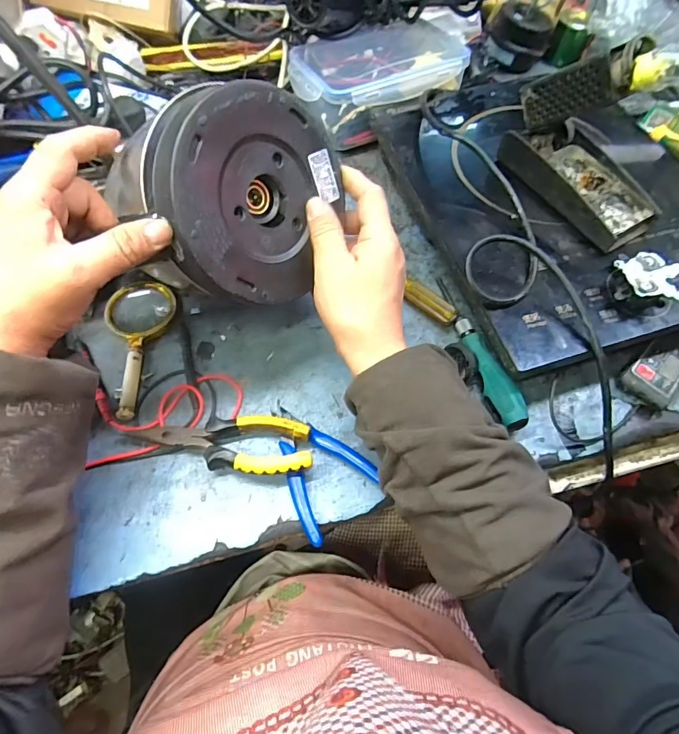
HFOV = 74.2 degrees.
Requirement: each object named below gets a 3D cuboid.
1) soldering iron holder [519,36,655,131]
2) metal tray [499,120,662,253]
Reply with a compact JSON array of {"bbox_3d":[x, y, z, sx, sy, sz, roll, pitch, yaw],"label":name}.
[{"bbox_3d":[0.217,-0.254,0.407,0.030,0.109,0.041,-37,112,-19],"label":"soldering iron holder"},{"bbox_3d":[0.243,-0.190,0.459,0.083,0.036,0.158,-27,66,-15],"label":"metal tray"}]

